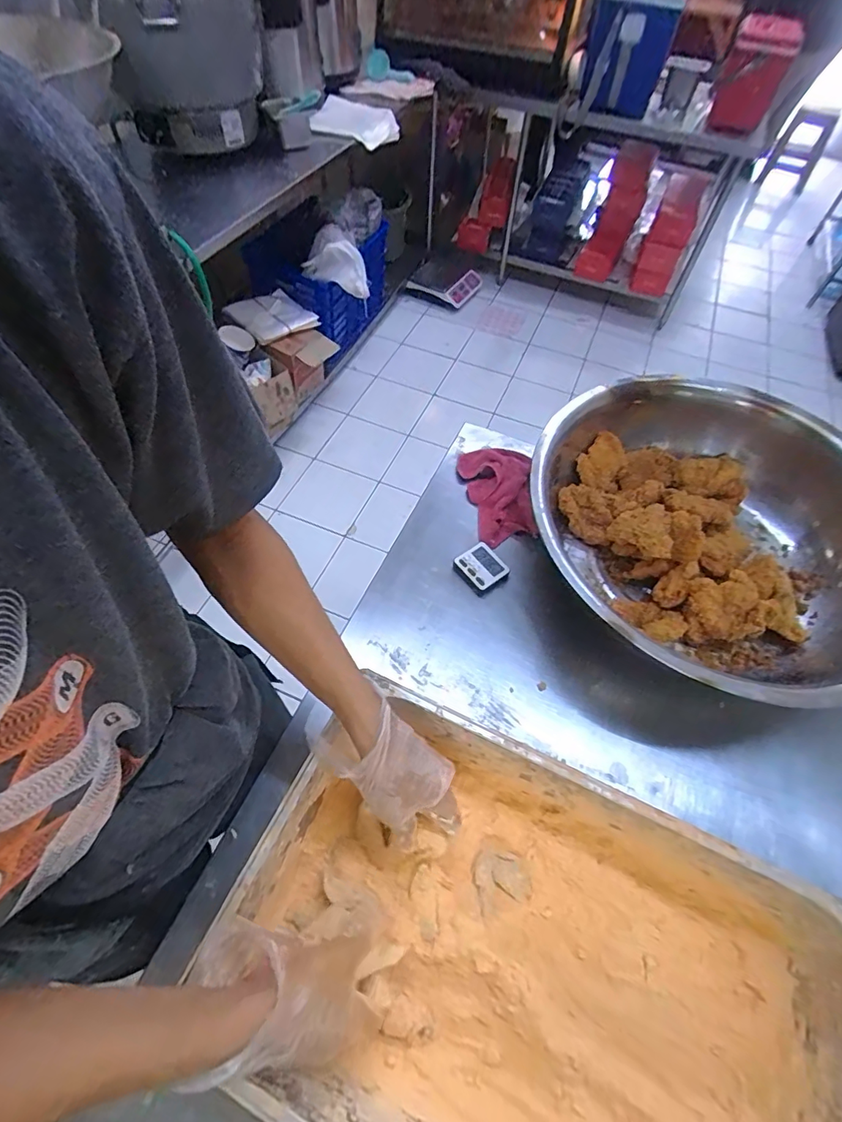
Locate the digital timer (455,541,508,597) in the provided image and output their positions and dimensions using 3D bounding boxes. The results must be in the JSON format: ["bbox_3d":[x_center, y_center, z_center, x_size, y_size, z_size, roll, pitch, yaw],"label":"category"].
[{"bbox_3d":[0.098,0.012,0.768,0.067,0.029,0.072,-35,65,-22],"label":"digital timer"}]

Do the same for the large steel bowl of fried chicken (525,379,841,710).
[{"bbox_3d":[0.424,-0.039,0.735,0.506,0.167,0.550,1,57,-2],"label":"large steel bowl of fried chicken"}]

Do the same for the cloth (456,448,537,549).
[{"bbox_3d":[0.145,-0.128,0.861,0.116,0.039,0.204,-10,58,-9],"label":"cloth"}]

